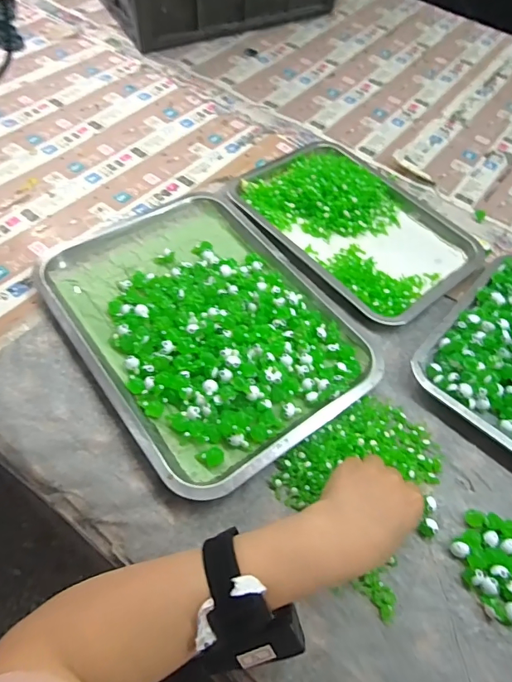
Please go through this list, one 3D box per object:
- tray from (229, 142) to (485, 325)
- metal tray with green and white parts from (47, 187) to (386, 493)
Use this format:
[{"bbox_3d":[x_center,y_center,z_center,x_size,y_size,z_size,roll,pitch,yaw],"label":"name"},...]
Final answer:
[{"bbox_3d":[0.132,-0.169,0.622,0.221,0.040,0.310,-34,65,-23],"label":"tray"},{"bbox_3d":[-0.059,-0.025,0.517,0.252,0.029,0.348,-30,64,-22],"label":"metal tray with green and white parts"}]

